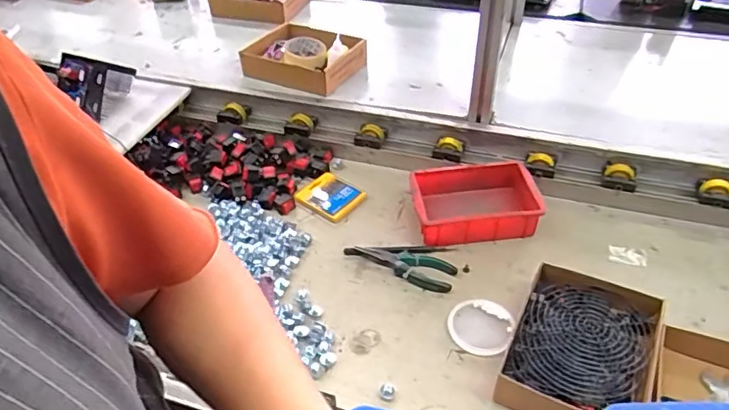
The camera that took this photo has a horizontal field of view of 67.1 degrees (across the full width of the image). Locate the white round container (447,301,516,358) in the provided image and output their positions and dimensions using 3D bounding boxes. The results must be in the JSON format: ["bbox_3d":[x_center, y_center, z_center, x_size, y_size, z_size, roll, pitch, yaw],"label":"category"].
[{"bbox_3d":[0.158,0.166,0.753,0.086,0.007,0.083,-1,40,1],"label":"white round container"}]

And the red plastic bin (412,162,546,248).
[{"bbox_3d":[0.181,-0.006,0.907,0.201,0.058,0.142,-4,40,-3],"label":"red plastic bin"}]

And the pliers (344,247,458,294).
[{"bbox_3d":[0.057,0.084,0.841,0.169,0.011,0.056,21,45,25],"label":"pliers"}]

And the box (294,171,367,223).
[{"bbox_3d":[-0.058,-0.016,0.959,0.101,0.012,0.088,26,47,29],"label":"box"}]

